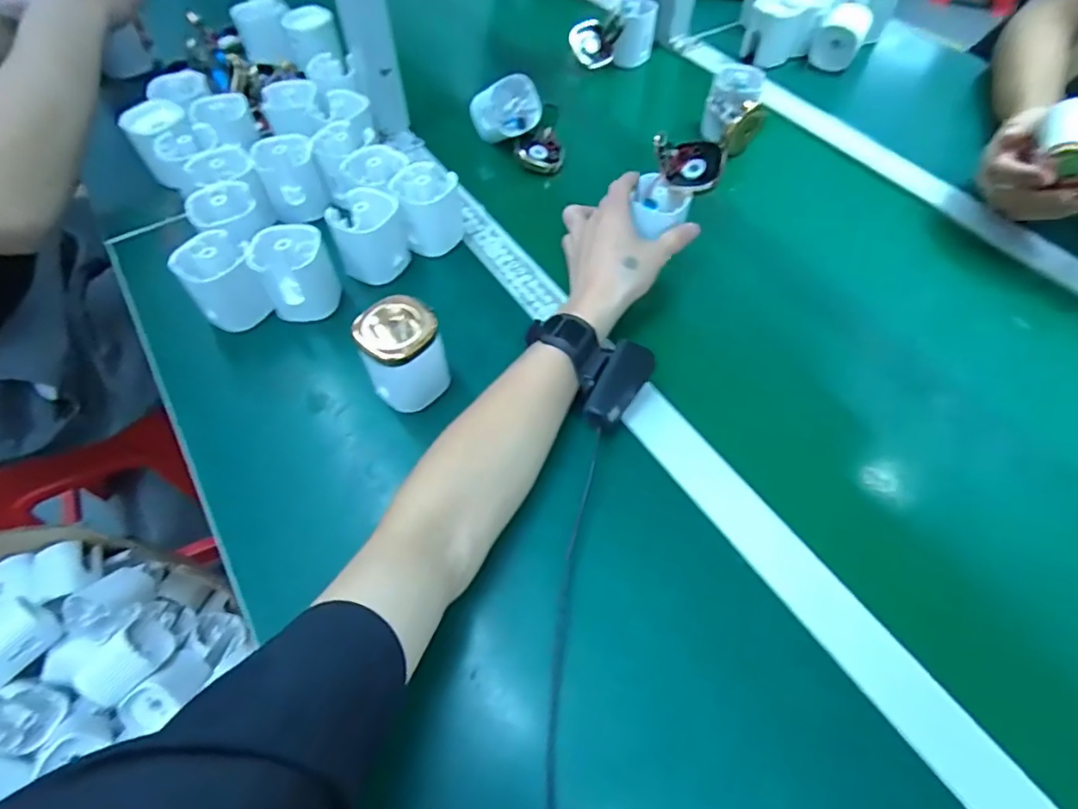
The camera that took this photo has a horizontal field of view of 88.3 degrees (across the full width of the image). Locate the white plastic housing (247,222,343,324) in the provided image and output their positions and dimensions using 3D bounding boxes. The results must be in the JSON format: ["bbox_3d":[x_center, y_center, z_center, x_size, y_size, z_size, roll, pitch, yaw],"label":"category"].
[{"bbox_3d":[-0.208,-0.112,0.481,0.059,0.065,0.056,-1,57,2],"label":"white plastic housing"}]

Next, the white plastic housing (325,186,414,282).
[{"bbox_3d":[-0.155,-0.152,0.514,0.063,0.073,0.058,-19,58,-9],"label":"white plastic housing"}]

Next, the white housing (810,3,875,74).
[{"bbox_3d":[0.397,-0.482,0.730,0.067,0.054,0.060,24,62,17],"label":"white housing"}]

